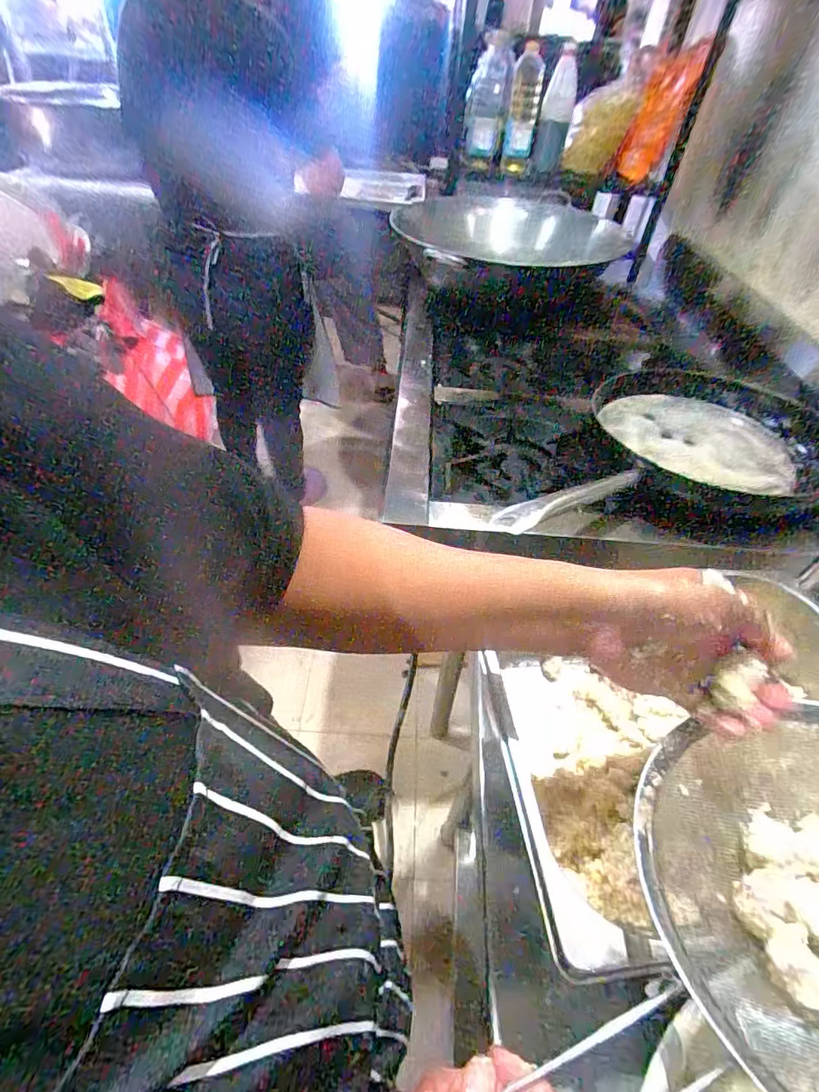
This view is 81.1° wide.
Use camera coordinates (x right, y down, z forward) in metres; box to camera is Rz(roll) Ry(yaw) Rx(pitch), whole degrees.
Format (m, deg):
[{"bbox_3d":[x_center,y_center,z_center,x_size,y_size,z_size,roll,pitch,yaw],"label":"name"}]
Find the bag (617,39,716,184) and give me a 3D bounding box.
[{"bbox_3d":[0.700,-1.208,1.359,0.134,0.285,0.150,17,47,10],"label":"bag"}]

